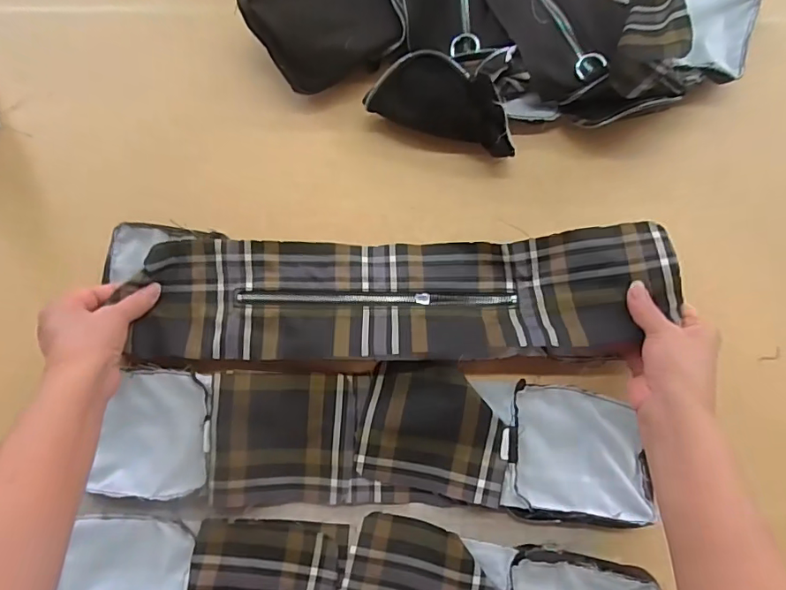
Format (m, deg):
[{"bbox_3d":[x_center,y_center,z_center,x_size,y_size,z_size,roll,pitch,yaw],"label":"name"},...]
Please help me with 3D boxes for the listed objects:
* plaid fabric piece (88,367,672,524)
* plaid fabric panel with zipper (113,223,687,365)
[{"bbox_3d":[-0.018,0.130,0.447,0.487,0.025,0.124,2,81,2],"label":"plaid fabric piece"},{"bbox_3d":[-0.008,-0.001,0.459,0.511,0.038,0.119,0,81,2],"label":"plaid fabric panel with zipper"}]

